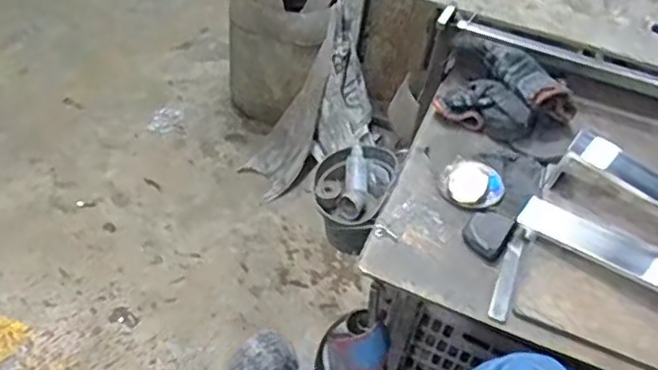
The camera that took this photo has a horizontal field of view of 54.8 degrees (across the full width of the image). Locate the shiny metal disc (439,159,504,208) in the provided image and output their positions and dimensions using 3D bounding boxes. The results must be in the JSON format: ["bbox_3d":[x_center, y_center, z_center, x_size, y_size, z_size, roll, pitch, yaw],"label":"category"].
[{"bbox_3d":[0.190,-0.003,0.838,0.080,0.019,0.086,4,46,-4],"label":"shiny metal disc"}]

